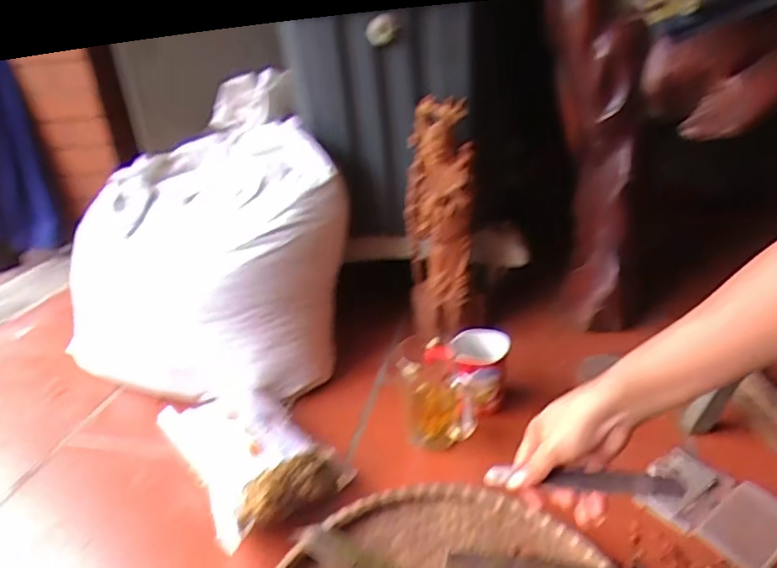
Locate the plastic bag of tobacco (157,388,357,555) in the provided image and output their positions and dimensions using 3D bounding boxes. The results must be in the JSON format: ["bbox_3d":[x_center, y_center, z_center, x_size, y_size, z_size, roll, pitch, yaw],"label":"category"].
[{"bbox_3d":[-0.169,0.201,0.675,0.148,0.066,0.231,-23,30,-30],"label":"plastic bag of tobacco"}]

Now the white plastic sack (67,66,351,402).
[{"bbox_3d":[-0.289,-0.085,0.941,0.460,0.371,0.423,3,27,20],"label":"white plastic sack"}]

